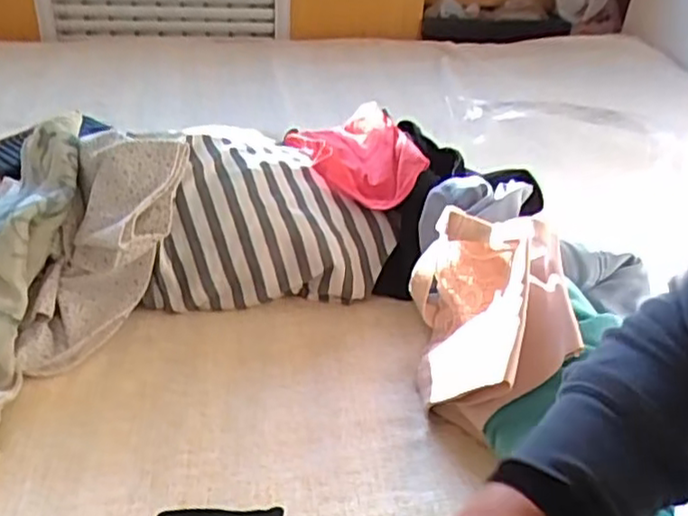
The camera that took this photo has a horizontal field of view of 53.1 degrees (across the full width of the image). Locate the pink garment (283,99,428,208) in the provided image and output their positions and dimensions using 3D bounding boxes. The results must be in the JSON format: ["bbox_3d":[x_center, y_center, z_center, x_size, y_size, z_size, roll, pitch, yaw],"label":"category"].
[{"bbox_3d":[0.005,-0.133,0.839,0.099,0.081,0.184,-16,38,-29],"label":"pink garment"}]

